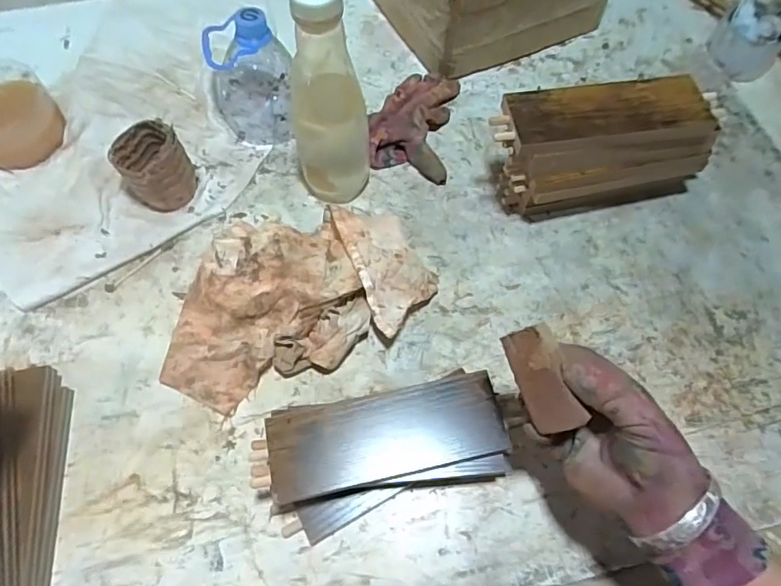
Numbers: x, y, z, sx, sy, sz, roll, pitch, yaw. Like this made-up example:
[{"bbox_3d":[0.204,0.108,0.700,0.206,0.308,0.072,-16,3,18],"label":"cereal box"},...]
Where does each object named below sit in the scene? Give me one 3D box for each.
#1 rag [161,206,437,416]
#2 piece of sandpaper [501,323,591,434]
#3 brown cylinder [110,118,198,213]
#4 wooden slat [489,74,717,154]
[{"bbox_3d":[-0.088,-0.003,0.490,0.258,0.067,0.149,-19,65,-10],"label":"rag"},{"bbox_3d":[0.098,0.057,0.335,0.007,0.034,0.068,-18,85,-55],"label":"piece of sandpaper"},{"bbox_3d":[-0.247,-0.131,0.547,0.071,0.074,0.062,37,69,17],"label":"brown cylinder"},{"bbox_3d":[0.205,-0.172,0.487,0.216,0.021,0.063,-9,64,-5],"label":"wooden slat"}]

